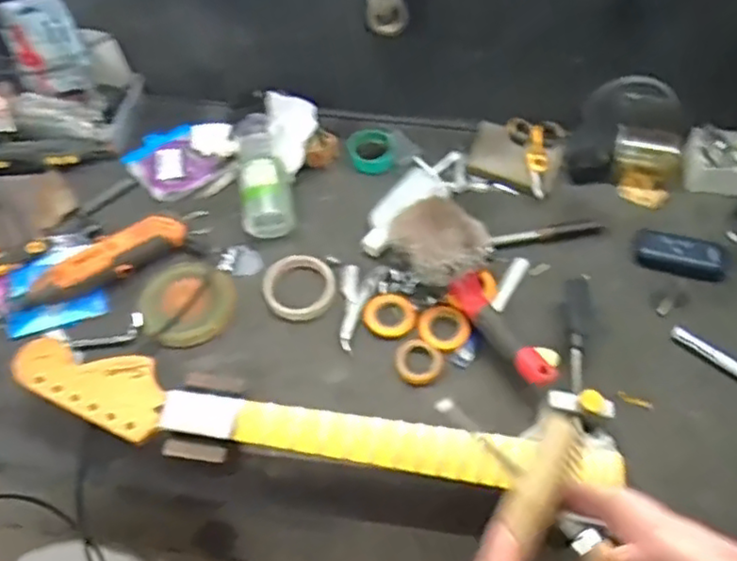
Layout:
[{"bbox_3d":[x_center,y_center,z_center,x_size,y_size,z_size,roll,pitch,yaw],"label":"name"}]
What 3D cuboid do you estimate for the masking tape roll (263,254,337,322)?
[{"bbox_3d":[-0.087,0.009,0.848,0.091,0.024,0.088,0,58,0],"label":"masking tape roll"}]

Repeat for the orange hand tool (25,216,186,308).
[{"bbox_3d":[-0.336,-0.026,0.854,0.215,0.038,0.052,-27,61,-16],"label":"orange hand tool"}]

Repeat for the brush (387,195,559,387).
[{"bbox_3d":[0.126,0.010,0.793,0.105,0.068,0.267,-28,74,-16],"label":"brush"}]

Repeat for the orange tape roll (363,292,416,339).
[{"bbox_3d":[0.026,0.042,0.835,0.062,0.015,0.068,0,58,0],"label":"orange tape roll"}]

